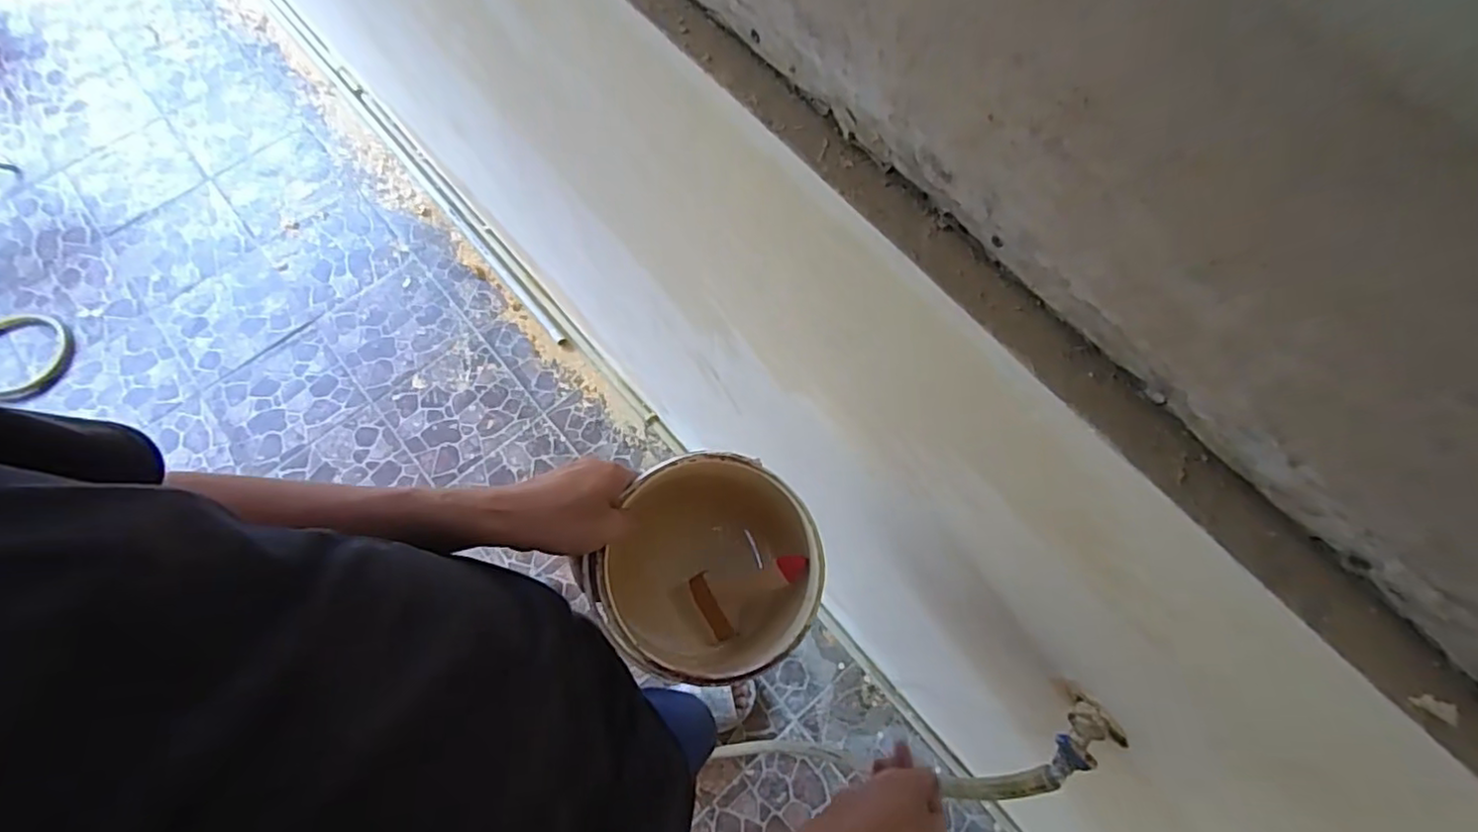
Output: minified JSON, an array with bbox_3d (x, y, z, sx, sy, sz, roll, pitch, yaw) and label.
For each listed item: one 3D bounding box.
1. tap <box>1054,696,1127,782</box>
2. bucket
[{"bbox_3d":[0.310,0.291,0.576,0.074,0.033,0.051,-29,71,-29],"label":"tap"},{"bbox_3d":[-0.031,0.146,0.584,0.196,0.182,0.173,-1,68,-3],"label":"bucket"}]

